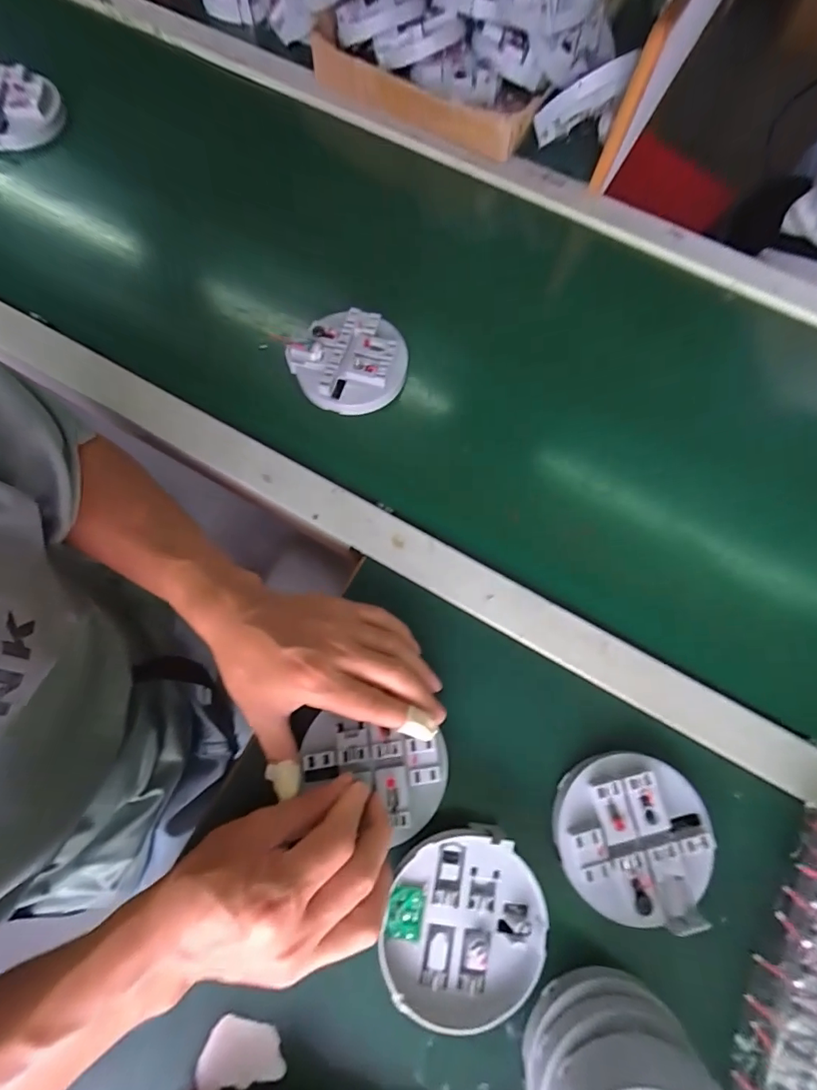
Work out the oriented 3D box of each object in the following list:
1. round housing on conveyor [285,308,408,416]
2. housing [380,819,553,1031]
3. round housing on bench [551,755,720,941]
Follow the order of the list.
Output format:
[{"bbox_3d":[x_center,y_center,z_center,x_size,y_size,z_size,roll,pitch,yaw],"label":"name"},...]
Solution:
[{"bbox_3d":[-0.053,-0.170,0.421,0.099,0.026,0.095,0,74,-1],"label":"round housing on conveyor"},{"bbox_3d":[0.037,0.244,0.298,0.104,0.030,0.110,0,74,-1],"label":"housing"},{"bbox_3d":[0.154,0.200,0.314,0.100,0.023,0.100,0,74,-1],"label":"round housing on bench"}]

